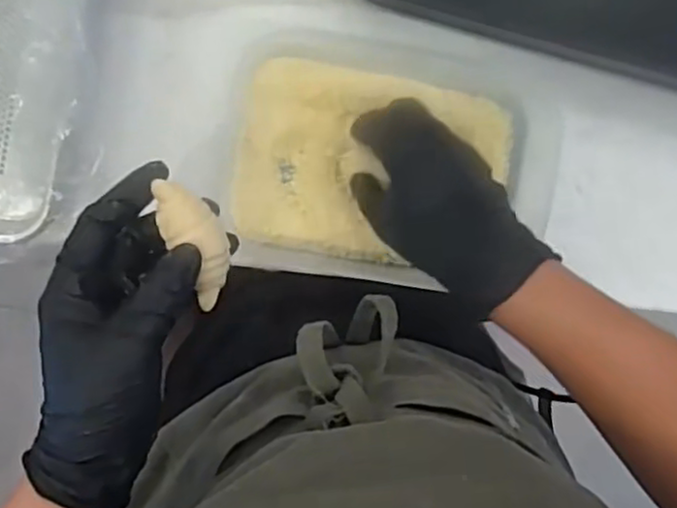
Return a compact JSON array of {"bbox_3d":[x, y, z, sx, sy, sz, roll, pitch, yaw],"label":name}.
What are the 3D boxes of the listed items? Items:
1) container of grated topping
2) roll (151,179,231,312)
[{"bbox_3d":[0.042,-0.065,0.514,0.237,0.040,0.171,8,97,-7],"label":"container of grated topping"},{"bbox_3d":[-0.072,-0.005,0.361,0.026,0.018,0.069,-21,106,-2],"label":"roll"}]

